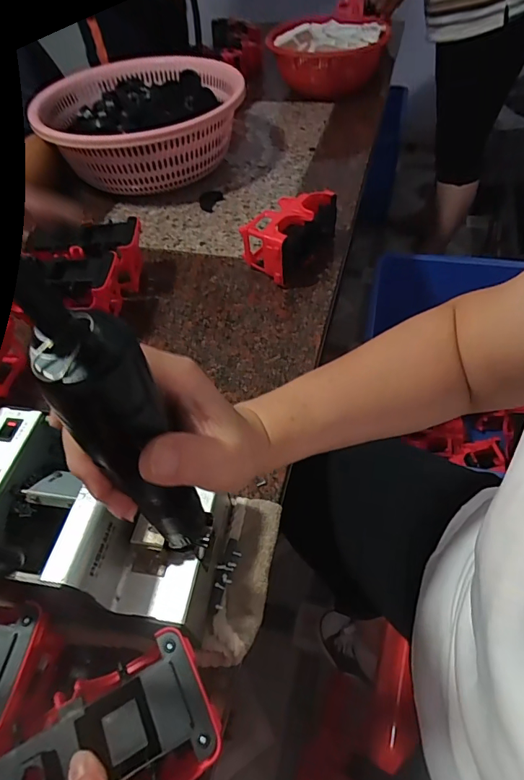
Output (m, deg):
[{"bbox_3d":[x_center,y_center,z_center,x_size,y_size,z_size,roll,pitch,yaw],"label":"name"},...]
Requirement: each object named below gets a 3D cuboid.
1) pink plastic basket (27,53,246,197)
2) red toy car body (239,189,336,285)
[{"bbox_3d":[-0.202,-0.481,0.832,0.305,0.154,0.326,4,51,9],"label":"pink plastic basket"},{"bbox_3d":[0.036,-0.233,0.659,0.093,0.081,0.147,25,57,24],"label":"red toy car body"}]

